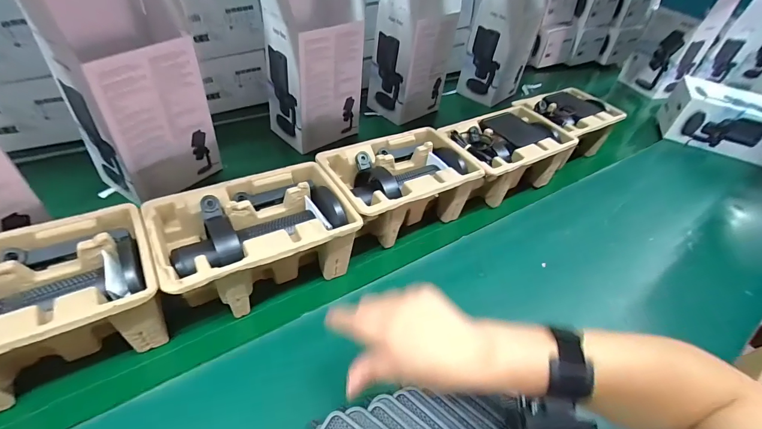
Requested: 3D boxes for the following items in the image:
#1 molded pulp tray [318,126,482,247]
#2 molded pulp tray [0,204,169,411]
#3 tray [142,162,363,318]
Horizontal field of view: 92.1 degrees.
[{"bbox_3d":[0.027,-0.041,0.589,0.222,0.106,0.144,-21,50,-27],"label":"molded pulp tray"},{"bbox_3d":[-0.349,0.096,0.371,0.221,0.102,0.148,-22,50,-28],"label":"molded pulp tray"},{"bbox_3d":[-0.157,0.034,0.478,0.227,0.104,0.149,-21,50,-27],"label":"tray"}]

